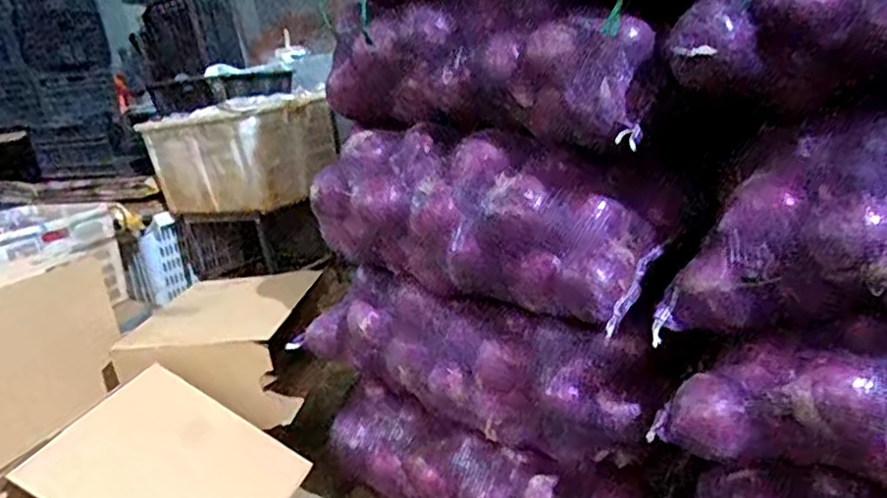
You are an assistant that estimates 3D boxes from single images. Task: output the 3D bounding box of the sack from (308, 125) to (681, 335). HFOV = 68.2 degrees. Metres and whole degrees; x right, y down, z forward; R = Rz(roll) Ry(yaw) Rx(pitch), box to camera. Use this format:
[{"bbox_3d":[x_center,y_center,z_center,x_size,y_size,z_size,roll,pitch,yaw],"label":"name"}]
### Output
[{"bbox_3d":[0.035,-0.065,1.016,0.597,0.223,0.166,8,23,45],"label":"sack"}]

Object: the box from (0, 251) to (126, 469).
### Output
[{"bbox_3d":[-0.772,0.185,1.168,0.182,0.281,0.324,3,20,36],"label":"box"}]

